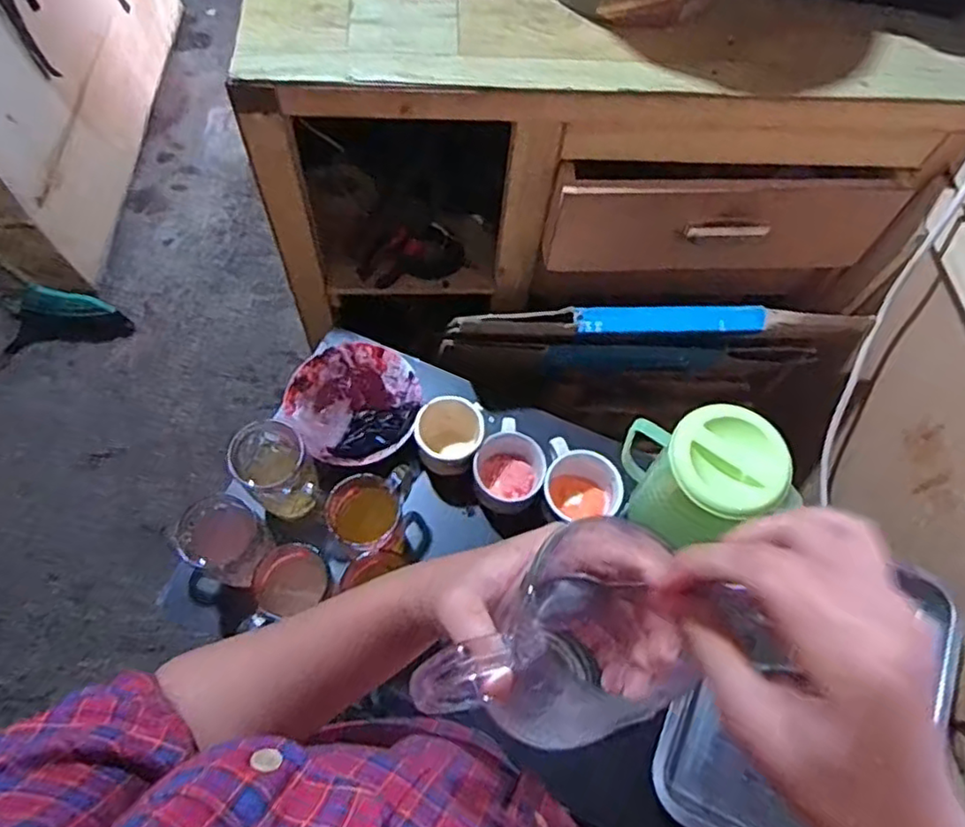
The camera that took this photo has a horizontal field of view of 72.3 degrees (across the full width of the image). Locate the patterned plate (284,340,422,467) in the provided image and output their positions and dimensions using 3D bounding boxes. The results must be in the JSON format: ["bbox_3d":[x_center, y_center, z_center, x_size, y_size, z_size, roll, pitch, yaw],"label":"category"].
[{"bbox_3d":[-0.149,-0.015,0.777,0.147,0.042,0.153,1,66,-2],"label":"patterned plate"}]

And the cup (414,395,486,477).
[{"bbox_3d":[-0.039,0.027,0.775,0.075,0.082,0.080,1,66,-2],"label":"cup"}]

